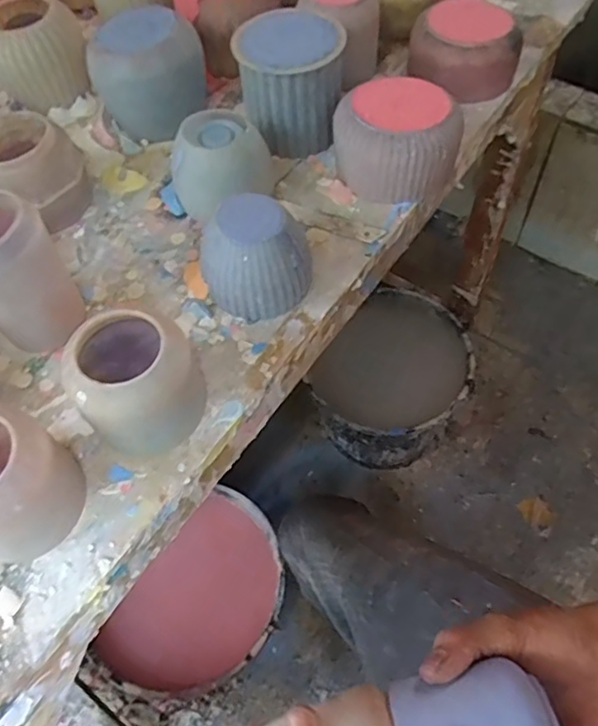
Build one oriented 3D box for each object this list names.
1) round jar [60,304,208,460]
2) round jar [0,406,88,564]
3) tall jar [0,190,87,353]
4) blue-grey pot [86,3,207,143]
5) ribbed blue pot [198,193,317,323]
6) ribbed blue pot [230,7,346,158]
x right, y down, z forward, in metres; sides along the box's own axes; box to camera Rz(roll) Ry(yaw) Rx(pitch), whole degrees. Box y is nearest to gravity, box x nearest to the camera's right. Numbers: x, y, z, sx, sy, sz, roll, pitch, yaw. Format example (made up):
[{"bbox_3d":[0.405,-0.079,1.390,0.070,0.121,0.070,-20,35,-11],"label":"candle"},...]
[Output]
[{"bbox_3d":[-0.102,0.014,0.385,0.072,0.077,0.068,-2,59,3],"label":"round jar"},{"bbox_3d":[-0.171,0.074,0.350,0.070,0.079,0.073,-2,59,3],"label":"round jar"},{"bbox_3d":[-0.199,-0.061,0.417,0.070,0.100,0.069,-32,62,-14],"label":"tall jar"},{"bbox_3d":[-0.139,-0.267,0.553,0.076,0.083,0.095,31,66,21],"label":"blue-grey pot"},{"bbox_3d":[-0.031,-0.081,0.442,0.086,0.063,0.073,-13,59,-4],"label":"ribbed blue pot"},{"bbox_3d":[-0.007,-0.251,0.530,0.088,0.086,0.084,-2,59,3],"label":"ribbed blue pot"}]

